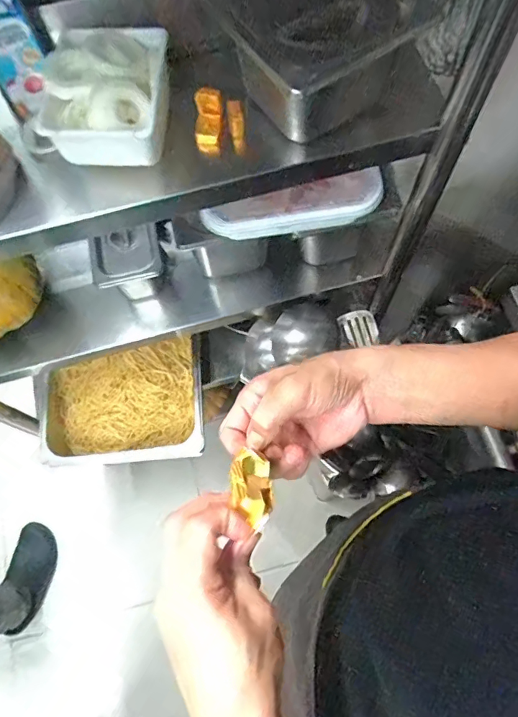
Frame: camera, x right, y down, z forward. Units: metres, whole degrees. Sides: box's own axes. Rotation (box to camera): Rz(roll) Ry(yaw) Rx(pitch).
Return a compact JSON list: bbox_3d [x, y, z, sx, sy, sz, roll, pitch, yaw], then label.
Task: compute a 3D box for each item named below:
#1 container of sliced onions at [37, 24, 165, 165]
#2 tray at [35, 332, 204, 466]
[{"bbox_3d":[-0.151,-0.261,0.484,0.119,0.058,0.141,-3,69,1],"label":"container of sliced onions"},{"bbox_3d":[-0.297,0.074,1.041,0.321,0.100,0.254,-10,69,-2],"label":"tray"}]

